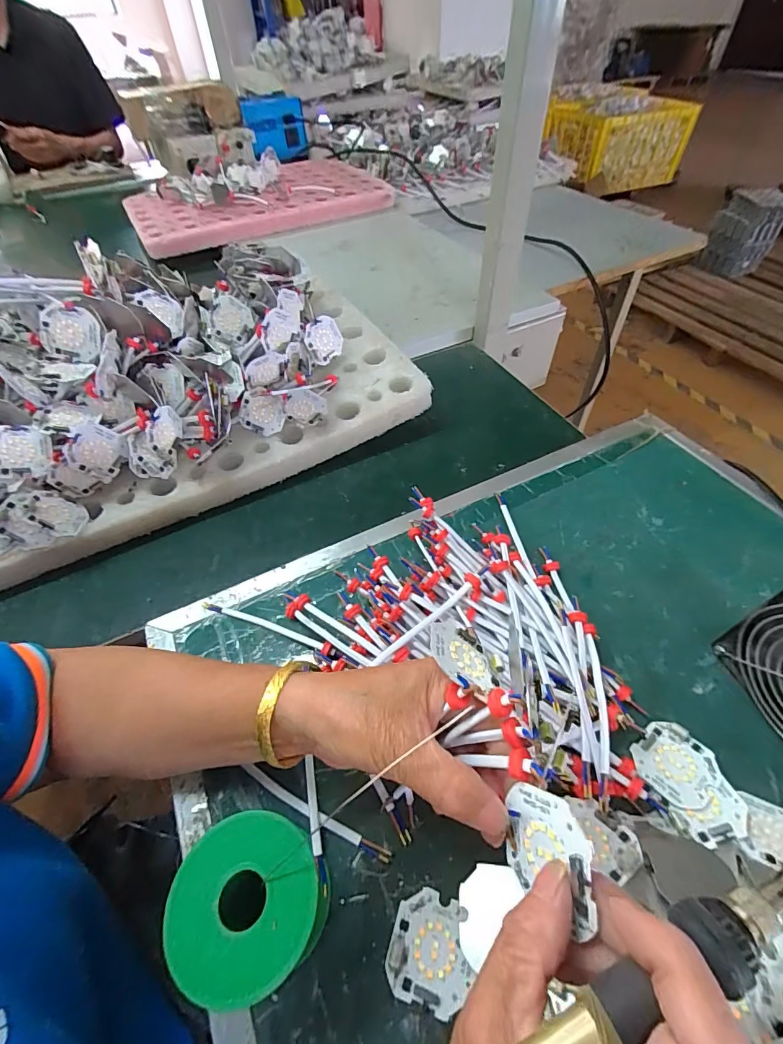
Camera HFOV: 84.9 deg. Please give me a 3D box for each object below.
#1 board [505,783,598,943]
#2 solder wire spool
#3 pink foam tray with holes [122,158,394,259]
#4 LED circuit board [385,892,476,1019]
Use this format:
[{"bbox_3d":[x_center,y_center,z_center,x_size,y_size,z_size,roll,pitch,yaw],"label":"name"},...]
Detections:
[{"bbox_3d":[0.065,0.138,0.181,0.005,0.043,0.043,10,78,-28],"label":"board"},{"bbox_3d":[-0.068,0.197,0.225,0.065,0.073,0.065,-1,50,1],"label":"solder wire spool"},{"bbox_3d":[-0.303,-0.733,0.980,0.549,0.048,0.378,-24,54,-18],"label":"pink foam tray with holes"},{"bbox_3d":[0.022,0.234,0.235,0.045,0.005,0.046,15,52,13],"label":"LED circuit board"}]

